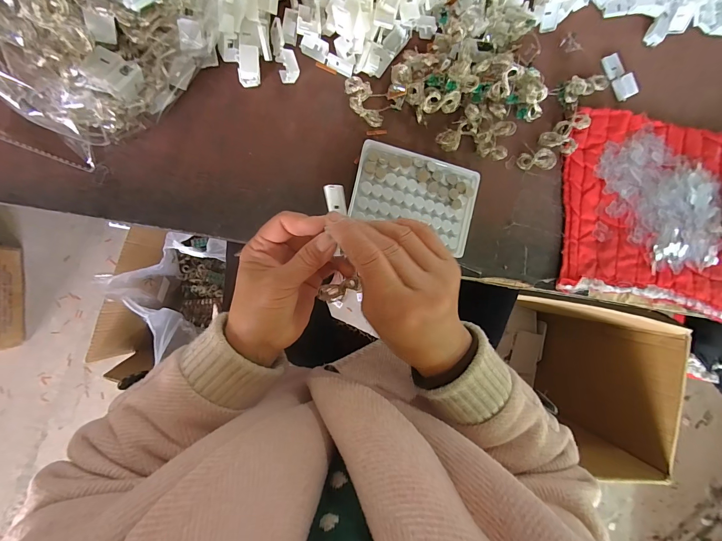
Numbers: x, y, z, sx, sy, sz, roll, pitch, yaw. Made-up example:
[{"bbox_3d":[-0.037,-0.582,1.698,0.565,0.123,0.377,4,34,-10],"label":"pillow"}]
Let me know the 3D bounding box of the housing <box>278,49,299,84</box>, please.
[{"bbox_3d":[-0.070,-0.200,0.321,0.018,0.017,0.026,-2,91,-10],"label":"housing"}]

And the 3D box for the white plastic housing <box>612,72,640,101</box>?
[{"bbox_3d":[0.316,-0.219,0.389,0.021,0.010,0.026,-23,94,-9],"label":"white plastic housing"}]

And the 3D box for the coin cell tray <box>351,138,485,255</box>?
[{"bbox_3d":[0.057,-0.079,0.343,0.129,0.014,0.084,15,88,-10],"label":"coin cell tray"}]

